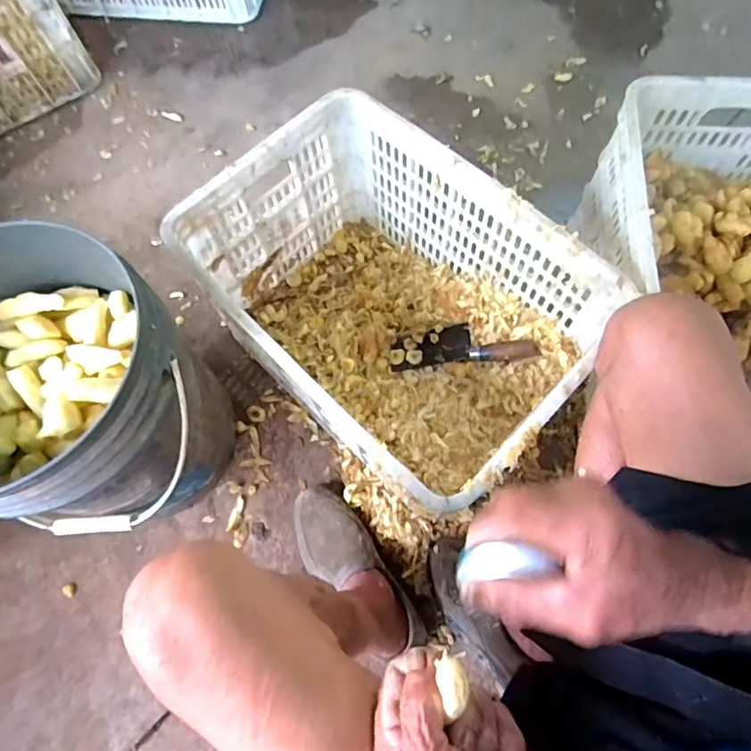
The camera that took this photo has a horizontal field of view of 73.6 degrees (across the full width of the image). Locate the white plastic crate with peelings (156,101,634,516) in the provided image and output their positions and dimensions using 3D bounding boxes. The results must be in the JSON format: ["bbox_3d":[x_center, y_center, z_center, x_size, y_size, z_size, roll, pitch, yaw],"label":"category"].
[{"bbox_3d":[0.026,-0.084,0.738,0.355,0.299,0.520,-44,70,-12],"label":"white plastic crate with peelings"}]

